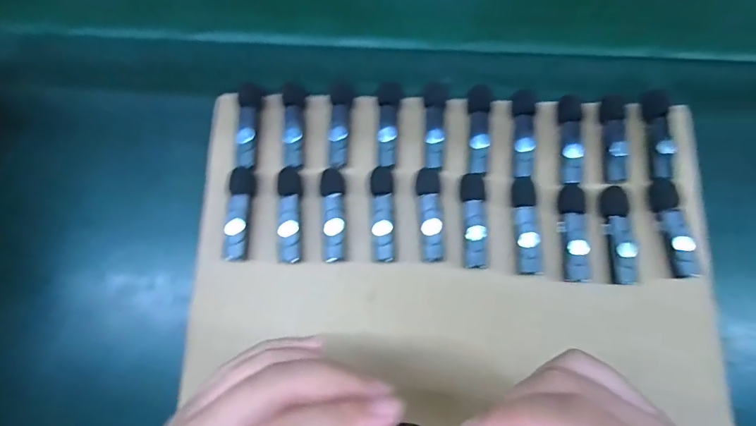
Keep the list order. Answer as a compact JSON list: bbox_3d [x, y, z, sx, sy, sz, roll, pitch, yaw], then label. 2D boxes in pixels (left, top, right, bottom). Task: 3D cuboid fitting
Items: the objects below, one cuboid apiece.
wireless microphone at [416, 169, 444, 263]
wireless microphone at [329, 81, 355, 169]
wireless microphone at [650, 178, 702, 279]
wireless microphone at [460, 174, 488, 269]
[{"bbox_3d":[0.036,0.001,0.294,0.016,0.012,0.063,-1,77,1],"label":"wireless microphone"},{"bbox_3d":[-0.027,-0.064,0.308,0.015,0.010,0.064,4,77,2],"label":"wireless microphone"},{"bbox_3d":[0.197,0.009,0.282,0.016,0.011,0.065,-8,74,-1],"label":"wireless microphone"},{"bbox_3d":[0.065,0.005,0.291,0.017,0.011,0.063,2,77,1],"label":"wireless microphone"}]

